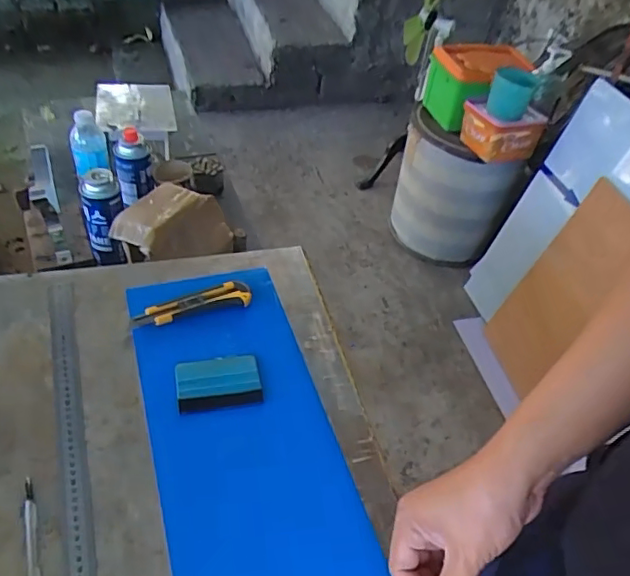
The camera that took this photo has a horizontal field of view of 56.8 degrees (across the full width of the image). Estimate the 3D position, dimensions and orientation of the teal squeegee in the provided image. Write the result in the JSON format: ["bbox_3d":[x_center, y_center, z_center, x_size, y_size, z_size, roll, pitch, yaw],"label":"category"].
[{"bbox_3d":[-0.115,0.112,0.697,0.097,0.007,0.069,-7,46,-14],"label":"teal squeegee"}]

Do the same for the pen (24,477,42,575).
[{"bbox_3d":[-0.262,0.243,0.539,0.012,0.008,0.150,-12,48,-19],"label":"pen"}]

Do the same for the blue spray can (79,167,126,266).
[{"bbox_3d":[-0.360,-0.118,1.008,0.069,0.169,0.064,5,43,-5],"label":"blue spray can"}]

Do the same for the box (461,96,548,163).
[{"bbox_3d":[0.552,-0.462,1.713,0.181,0.136,0.157,-10,47,-20],"label":"box"}]

